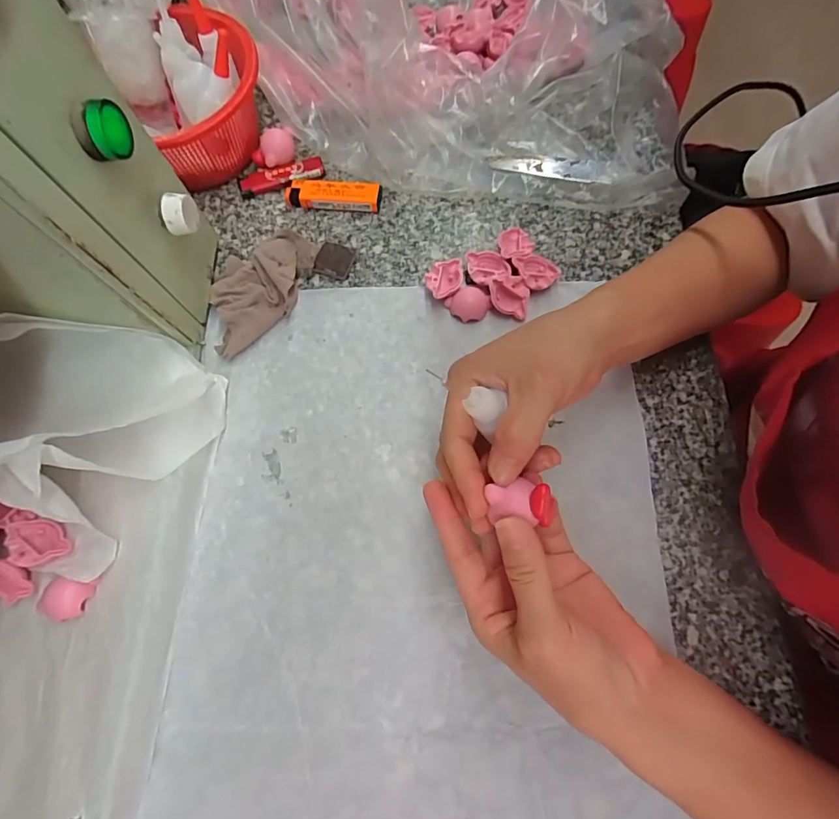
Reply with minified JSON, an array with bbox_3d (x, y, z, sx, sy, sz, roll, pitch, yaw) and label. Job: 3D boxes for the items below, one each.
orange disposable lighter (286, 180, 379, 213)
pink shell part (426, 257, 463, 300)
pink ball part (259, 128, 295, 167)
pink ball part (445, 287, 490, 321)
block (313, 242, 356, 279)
[{"bbox_3d":[-0.073,-0.184,0.403,0.079,0.012,0.022,7,70,0],"label":"orange disposable lighter"},{"bbox_3d":[0.020,-0.100,0.373,0.029,0.016,0.031,-11,71,-2],"label":"pink shell part"},{"bbox_3d":[-0.123,-0.228,0.411,0.029,0.021,0.023,-17,71,-4],"label":"pink ball part"},{"bbox_3d":[0.039,-0.082,0.368,0.030,0.013,0.024,-27,72,-7],"label":"pink ball part"},{"bbox_3d":[-0.069,-0.123,0.387,0.028,0.008,0.031,11,72,6],"label":"block"}]

